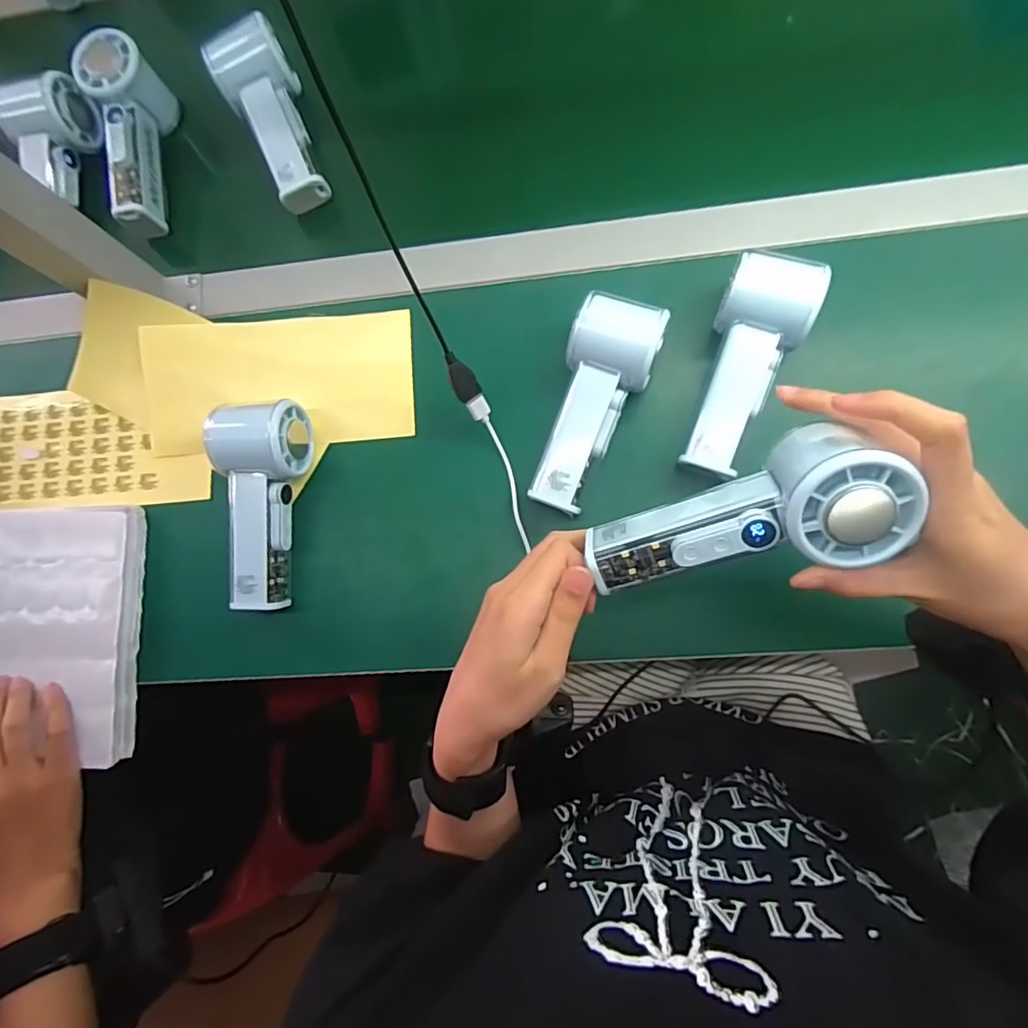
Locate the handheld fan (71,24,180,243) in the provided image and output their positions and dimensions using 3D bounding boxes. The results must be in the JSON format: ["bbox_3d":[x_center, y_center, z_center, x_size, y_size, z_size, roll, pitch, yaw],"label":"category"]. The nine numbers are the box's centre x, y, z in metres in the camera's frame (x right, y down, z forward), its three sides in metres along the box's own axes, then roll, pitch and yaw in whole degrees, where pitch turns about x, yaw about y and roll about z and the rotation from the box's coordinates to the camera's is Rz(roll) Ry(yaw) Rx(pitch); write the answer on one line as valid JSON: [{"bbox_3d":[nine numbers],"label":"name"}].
[{"bbox_3d":[-0.328,-0.317,0.481,0.051,0.060,0.156,-6,80,6],"label":"handheld fan"}]

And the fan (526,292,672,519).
[{"bbox_3d":[0.055,-0.073,0.393,0.059,0.052,0.146,20,84,10],"label":"fan"}]

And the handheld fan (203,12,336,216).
[{"bbox_3d":[-0.199,-0.323,0.463,0.060,0.042,0.141,-23,85,4],"label":"handheld fan"}]

